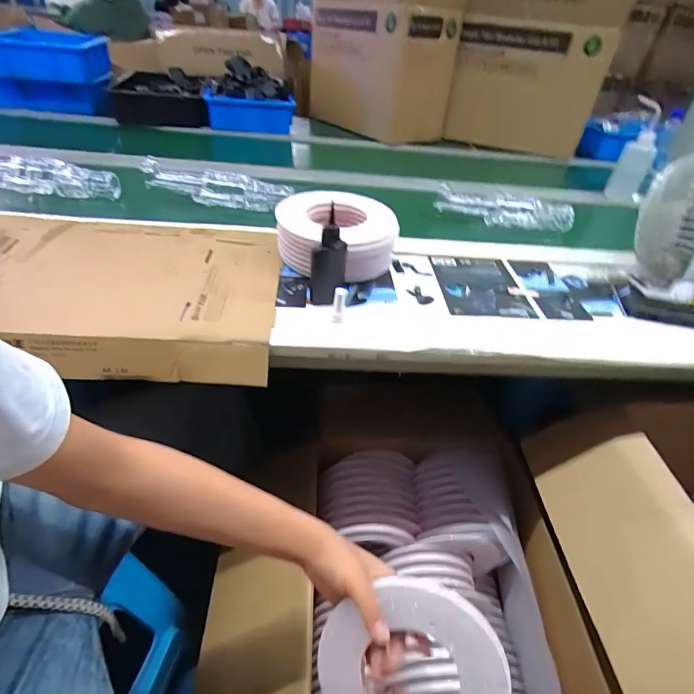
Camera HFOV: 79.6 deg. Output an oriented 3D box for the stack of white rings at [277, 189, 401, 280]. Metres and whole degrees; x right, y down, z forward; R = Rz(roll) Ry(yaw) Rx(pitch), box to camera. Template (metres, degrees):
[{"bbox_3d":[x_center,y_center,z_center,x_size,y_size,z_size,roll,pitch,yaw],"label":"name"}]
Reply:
[{"bbox_3d":[-0.017,-0.185,0.700,0.187,0.084,0.182,15,40,9],"label":"stack of white rings"}]

